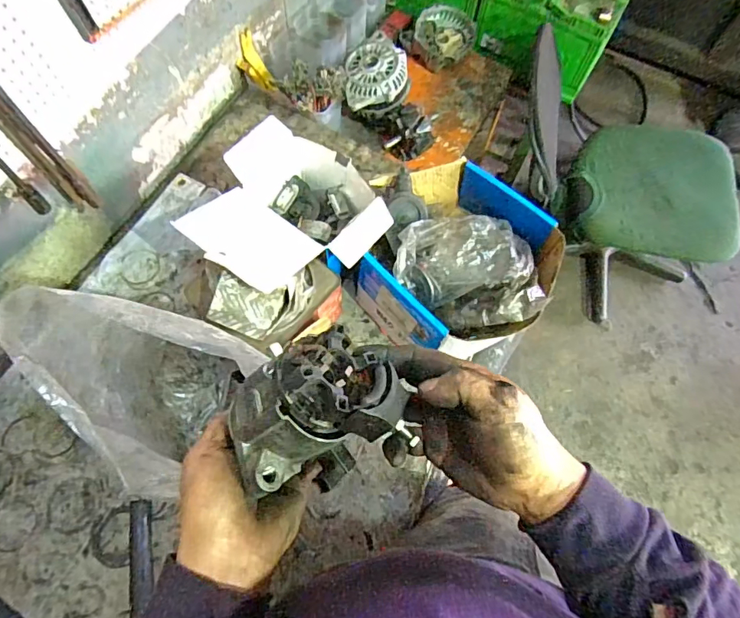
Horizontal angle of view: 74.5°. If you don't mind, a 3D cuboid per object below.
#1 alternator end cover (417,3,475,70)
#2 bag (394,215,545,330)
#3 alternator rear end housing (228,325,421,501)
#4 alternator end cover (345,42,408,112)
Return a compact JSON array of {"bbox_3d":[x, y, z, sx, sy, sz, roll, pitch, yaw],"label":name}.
[{"bbox_3d":[0.170,-0.648,1.169,0.135,0.041,0.144,40,87,1],"label":"alternator end cover"},{"bbox_3d":[0.146,-0.054,0.764,0.209,0.122,0.188,0,68,-1],"label":"bag"},{"bbox_3d":[-0.038,0.067,0.338,0.122,0.070,0.094,-16,69,-8],"label":"alternator rear end housing"},{"bbox_3d":[0.014,-0.490,1.010,0.127,0.045,0.143,-2,68,-2],"label":"alternator end cover"}]

